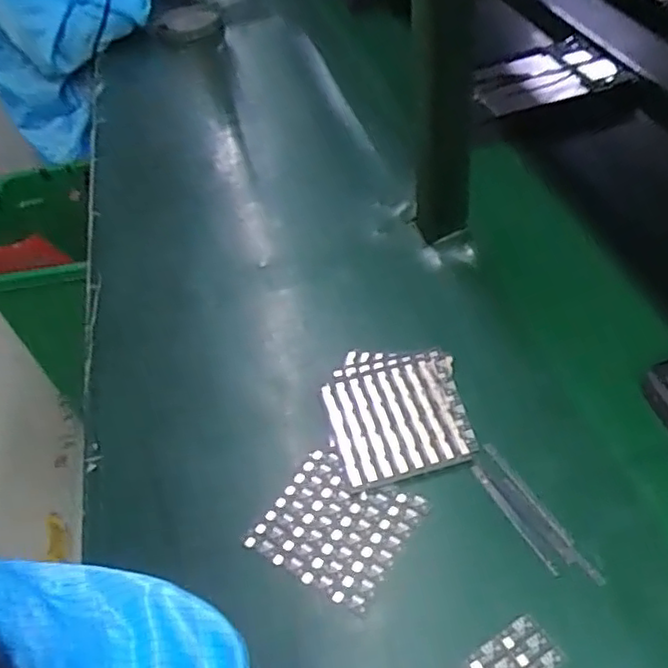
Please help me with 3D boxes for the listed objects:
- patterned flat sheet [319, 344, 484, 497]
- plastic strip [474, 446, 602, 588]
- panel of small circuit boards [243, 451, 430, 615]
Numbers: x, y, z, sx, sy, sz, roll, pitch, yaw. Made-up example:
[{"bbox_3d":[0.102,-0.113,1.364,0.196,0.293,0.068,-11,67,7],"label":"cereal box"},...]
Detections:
[{"bbox_3d":[0.051,0.062,0.543,0.109,0.009,0.134,-10,47,-2],"label":"patterned flat sheet"},{"bbox_3d":[0.138,0.127,0.467,0.030,0.004,0.120,-24,49,-15],"label":"plastic strip"},{"bbox_3d":[0.002,0.138,0.479,0.100,0.006,0.093,23,54,25],"label":"panel of small circuit boards"}]

